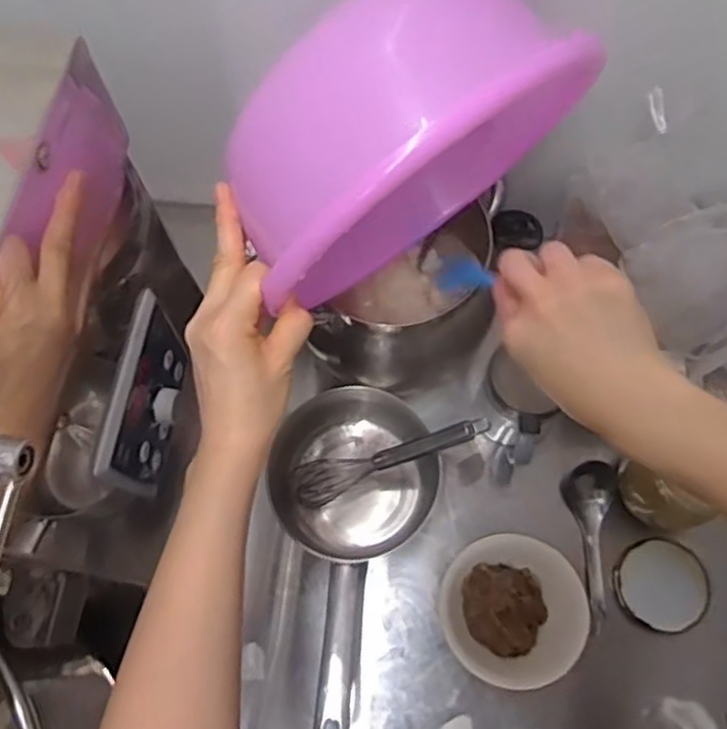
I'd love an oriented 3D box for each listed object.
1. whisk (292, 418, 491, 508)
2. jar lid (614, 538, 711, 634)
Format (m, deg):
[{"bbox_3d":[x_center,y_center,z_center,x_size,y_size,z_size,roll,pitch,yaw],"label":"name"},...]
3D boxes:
[{"bbox_3d":[0.023,0.091,0.651,0.212,0.034,0.040,-23,66,29],"label":"whisk"},{"bbox_3d":[0.283,0.209,0.646,0.084,0.016,0.079,-1,69,2],"label":"jar lid"}]

